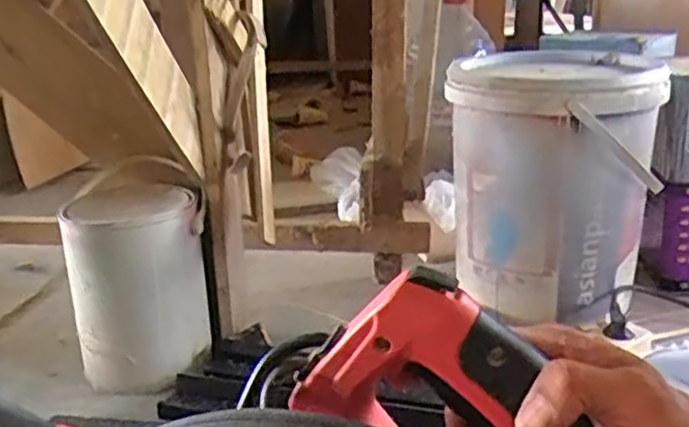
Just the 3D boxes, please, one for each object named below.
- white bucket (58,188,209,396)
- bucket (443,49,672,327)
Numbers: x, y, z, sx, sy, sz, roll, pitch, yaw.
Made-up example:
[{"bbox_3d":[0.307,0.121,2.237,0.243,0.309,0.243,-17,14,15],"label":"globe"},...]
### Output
[{"bbox_3d":[-0.277,0.102,0.987,0.159,0.242,0.168,-2,18,1],"label":"white bucket"},{"bbox_3d":[0.305,-0.041,1.112,0.282,0.357,0.275,4,18,17],"label":"bucket"}]

